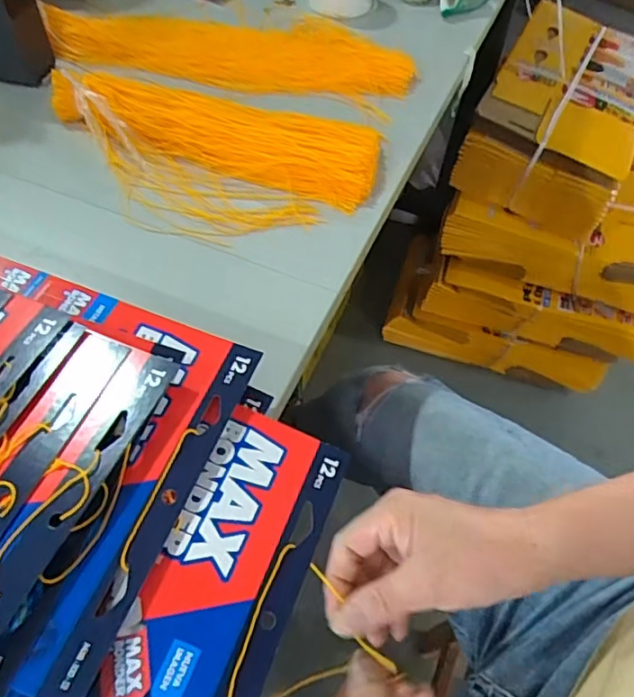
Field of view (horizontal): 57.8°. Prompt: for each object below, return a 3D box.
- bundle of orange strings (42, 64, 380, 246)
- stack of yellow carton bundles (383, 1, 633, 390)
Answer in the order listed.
[{"bbox_3d":[-0.104,-0.185,0.545,0.325,0.035,0.165,6,57,0],"label":"bundle of orange strings"},{"bbox_3d":[0.491,-0.290,1.205,0.505,0.517,0.487,18,57,8],"label":"stack of yellow carton bundles"}]

